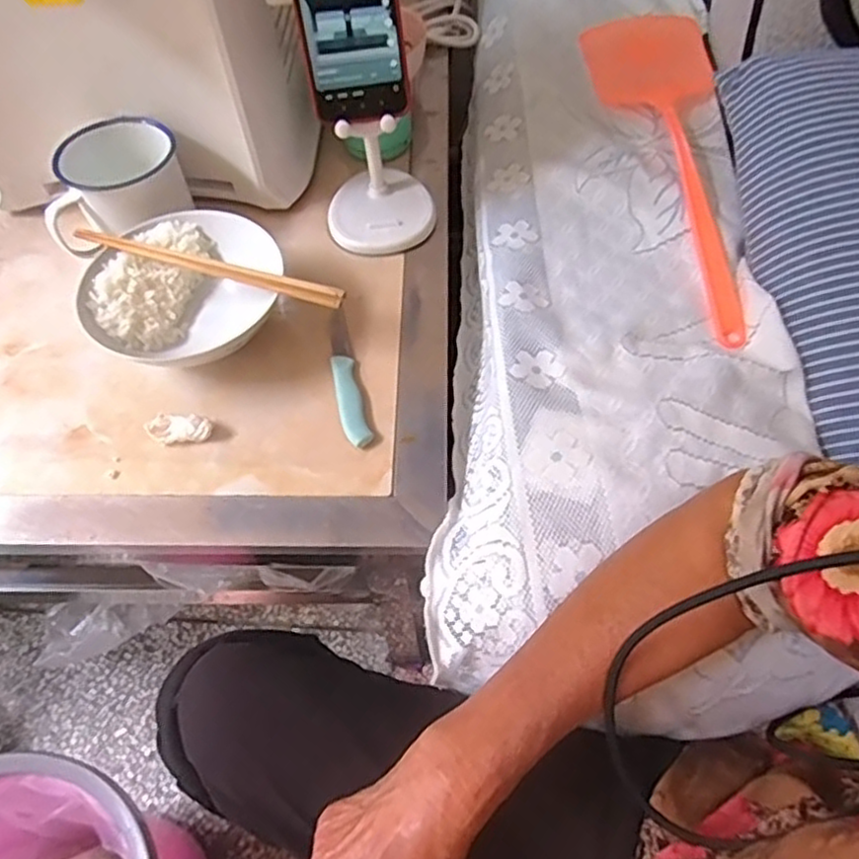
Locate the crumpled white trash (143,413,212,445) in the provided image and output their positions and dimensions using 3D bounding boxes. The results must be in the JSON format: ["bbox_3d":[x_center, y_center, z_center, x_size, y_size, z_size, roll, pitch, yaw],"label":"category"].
[{"bbox_3d":[-0.187,-0.001,0.498,0.046,0.013,0.022,-5,59,0],"label":"crumpled white trash"}]

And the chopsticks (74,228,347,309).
[{"bbox_3d":[-0.170,-0.126,0.509,0.226,0.007,0.014,17,59,13],"label":"chopsticks"}]

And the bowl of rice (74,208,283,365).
[{"bbox_3d":[-0.190,-0.105,0.537,0.148,0.058,0.139,2,59,4],"label":"bowl of rice"}]

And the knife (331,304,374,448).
[{"bbox_3d":[-0.066,-0.044,0.525,0.020,0.008,0.132,-13,59,-5],"label":"knife"}]

